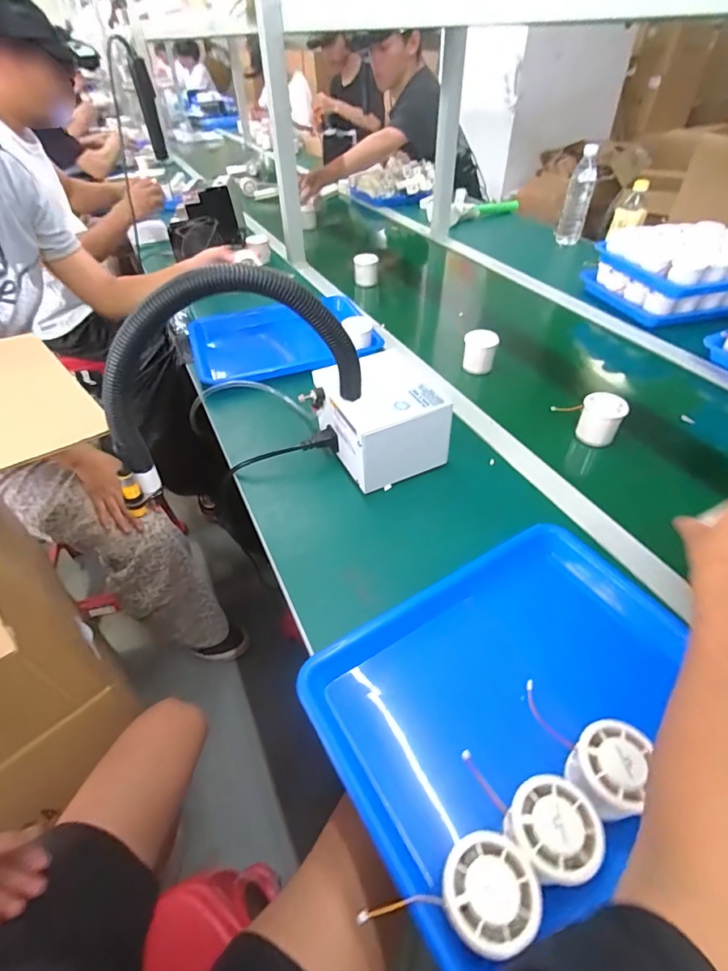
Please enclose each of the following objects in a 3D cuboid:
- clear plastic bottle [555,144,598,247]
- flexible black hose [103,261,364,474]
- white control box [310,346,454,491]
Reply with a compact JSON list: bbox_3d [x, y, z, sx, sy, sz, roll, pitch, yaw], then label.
[{"bbox_3d":[0.579,-0.777,1.256,0.068,0.217,0.071,16,46,18],"label":"clear plastic bottle"},{"bbox_3d":[-0.151,-0.136,0.518,0.288,0.199,0.036,-14,45,-13],"label":"flexible black hose"},{"bbox_3d":[0.023,-0.093,0.640,0.131,0.107,0.151,-20,46,-18],"label":"white control box"}]

